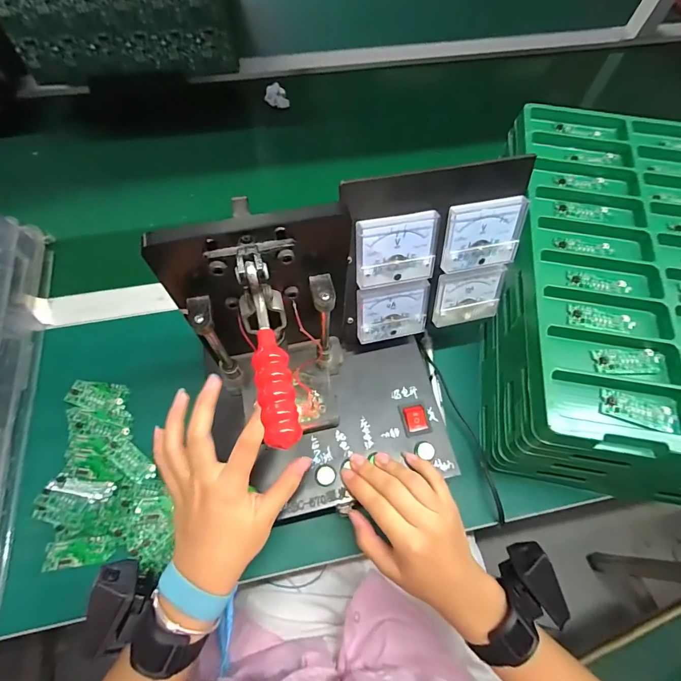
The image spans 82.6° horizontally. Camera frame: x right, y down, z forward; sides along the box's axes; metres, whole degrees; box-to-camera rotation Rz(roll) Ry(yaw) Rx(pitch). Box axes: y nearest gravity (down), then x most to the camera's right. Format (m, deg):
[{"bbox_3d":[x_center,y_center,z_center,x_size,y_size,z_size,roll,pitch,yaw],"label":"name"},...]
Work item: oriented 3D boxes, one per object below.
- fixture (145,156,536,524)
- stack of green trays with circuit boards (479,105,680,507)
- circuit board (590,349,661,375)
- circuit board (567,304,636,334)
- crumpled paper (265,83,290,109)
[{"bbox_3d":[0.040,0.000,0.300,0.265,0.194,0.188,-15,67,-9],"label":"fixture"},{"bbox_3d":[0.363,-0.049,0.413,0.364,0.105,0.406,11,65,3],"label":"stack of green trays with circuit boards"},{"bbox_3d":[0.249,0.018,0.335,0.058,0.004,0.023,-1,65,-3],"label":"circuit board"},{"bbox_3d":[0.236,-0.020,0.353,0.057,0.004,0.022,9,65,2],"label":"circuit board"},{"bbox_3d":[-0.104,-0.401,0.636,0.038,0.027,0.023,-7,66,-6],"label":"crumpled paper"}]

